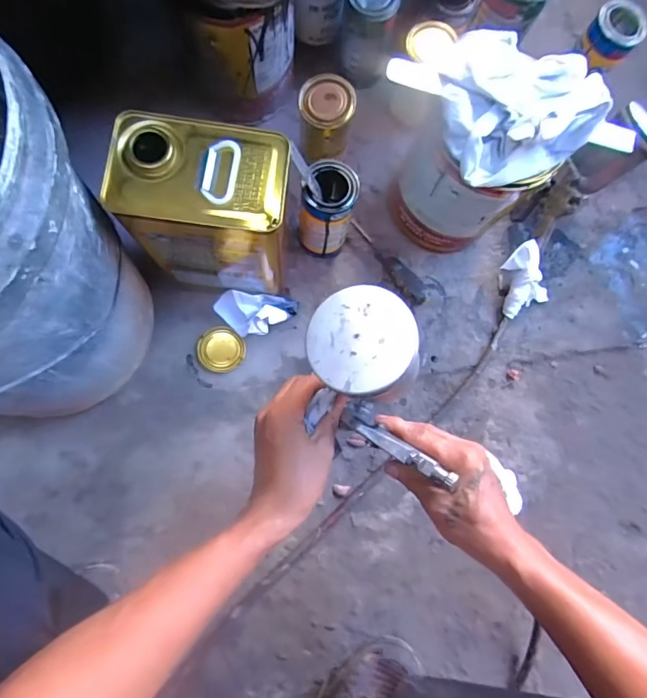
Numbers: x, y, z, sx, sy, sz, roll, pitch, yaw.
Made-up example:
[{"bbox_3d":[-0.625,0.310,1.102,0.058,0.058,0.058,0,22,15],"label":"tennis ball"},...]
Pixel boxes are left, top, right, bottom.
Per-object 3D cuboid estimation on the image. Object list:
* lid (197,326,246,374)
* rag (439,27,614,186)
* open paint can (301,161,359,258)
[{"bbox_3d":[-0.147,0.000,0.628,0.068,0.018,0.064,1,84,-6],"label":"lid"},{"bbox_3d":[0.208,-0.263,0.468,0.181,0.053,0.192,24,81,-1],"label":"rag"},{"bbox_3d":[0.005,-0.189,0.611,0.074,0.121,0.087,21,82,-3],"label":"open paint can"}]

